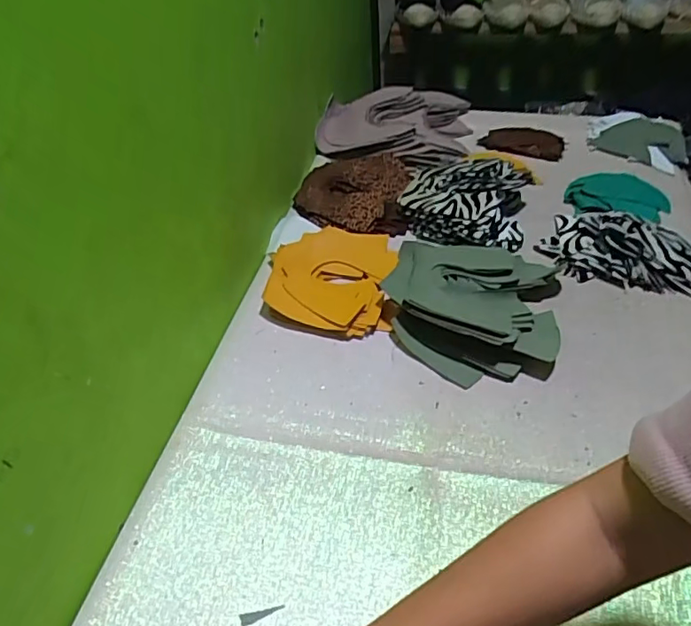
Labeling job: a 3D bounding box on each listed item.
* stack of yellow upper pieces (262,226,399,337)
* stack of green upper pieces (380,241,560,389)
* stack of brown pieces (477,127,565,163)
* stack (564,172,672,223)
[{"bbox_3d":[-0.018,-0.049,0.744,0.156,0.039,0.194,4,44,8],"label":"stack of yellow upper pieces"},{"bbox_3d":[0.157,-0.020,0.682,0.196,0.066,0.214,11,45,15],"label":"stack of green upper pieces"},{"bbox_3d":[0.316,-0.309,0.995,0.140,0.021,0.106,12,46,16],"label":"stack of brown pieces"},{"bbox_3d":[0.416,-0.186,0.856,0.146,0.019,0.113,9,45,13],"label":"stack"}]

